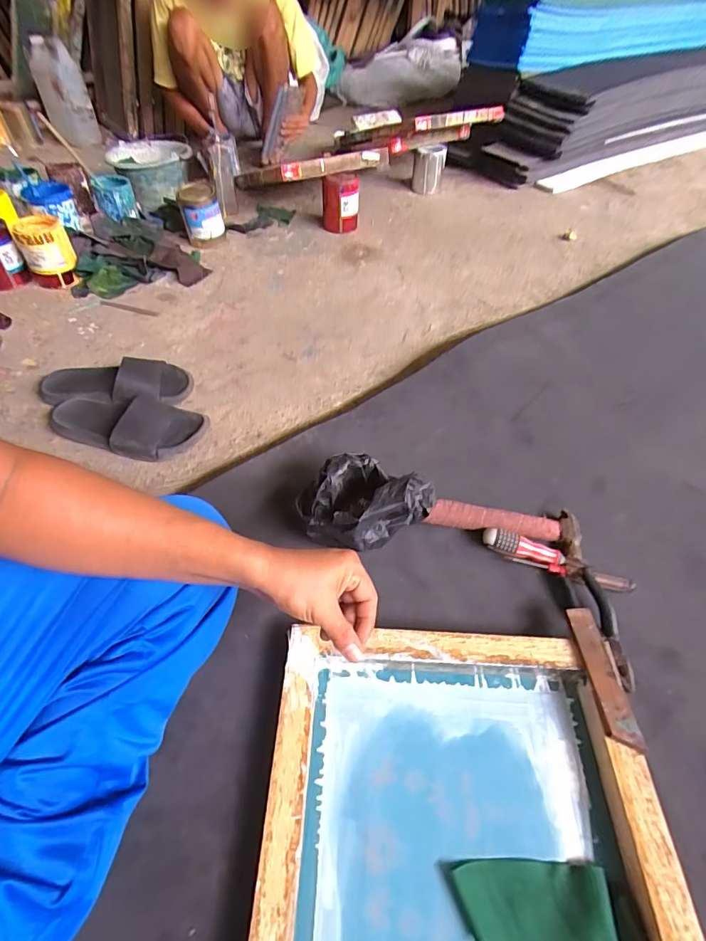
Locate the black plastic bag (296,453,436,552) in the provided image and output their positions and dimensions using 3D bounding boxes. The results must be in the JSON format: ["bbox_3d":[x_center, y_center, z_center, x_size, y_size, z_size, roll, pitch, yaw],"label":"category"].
[{"bbox_3d":[0.012,0.038,0.649,0.178,0.097,0.134,-20,55,-14],"label":"black plastic bag"}]

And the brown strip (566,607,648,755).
[{"bbox_3d":[0.285,0.233,0.518,0.039,0.010,0.150,3,51,-12],"label":"brown strip"}]

